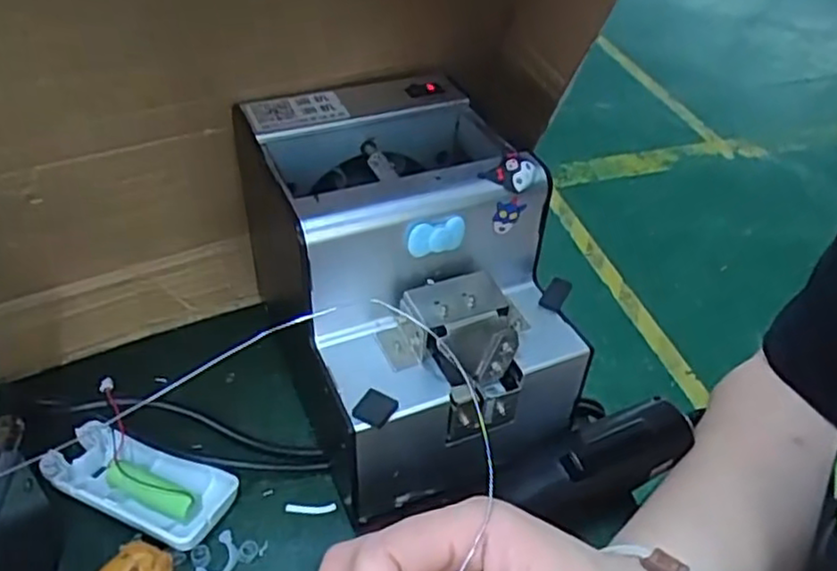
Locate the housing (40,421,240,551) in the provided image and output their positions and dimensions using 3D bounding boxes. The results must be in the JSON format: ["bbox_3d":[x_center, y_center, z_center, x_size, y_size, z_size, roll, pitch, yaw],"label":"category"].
[{"bbox_3d":[-0.142,0.100,0.348,0.095,0.019,0.044,17,44,15],"label":"housing"}]

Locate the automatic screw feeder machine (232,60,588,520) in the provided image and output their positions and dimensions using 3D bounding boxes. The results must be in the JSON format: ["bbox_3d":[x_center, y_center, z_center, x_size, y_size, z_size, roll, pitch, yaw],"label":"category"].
[{"bbox_3d":[-0.005,-0.002,0.371,0.127,0.145,0.188,-16,45,-19],"label":"automatic screw feeder machine"}]

